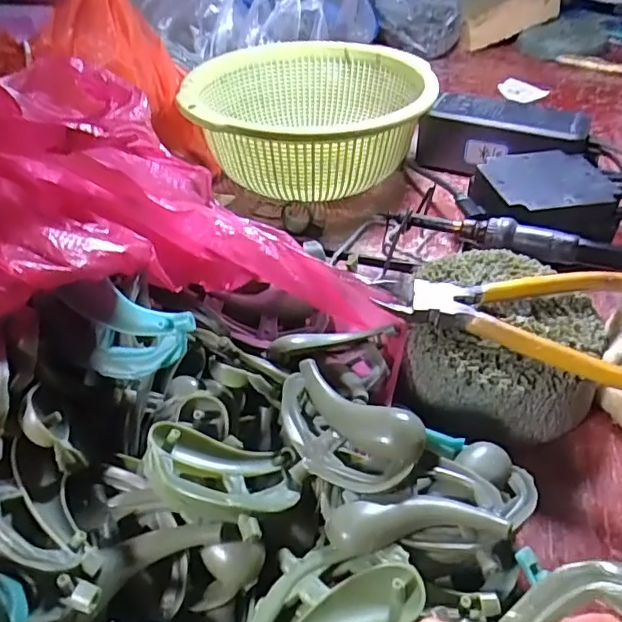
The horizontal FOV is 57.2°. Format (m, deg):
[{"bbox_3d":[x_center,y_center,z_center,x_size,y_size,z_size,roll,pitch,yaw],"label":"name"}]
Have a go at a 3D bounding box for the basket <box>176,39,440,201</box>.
[{"bbox_3d":[0.003,-0.160,0.471,0.179,0.072,0.201,12,43,15],"label":"basket"}]

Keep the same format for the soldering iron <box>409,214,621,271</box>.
[{"bbox_3d":[0.148,-0.033,0.325,0.190,0.022,0.023,17,45,20],"label":"soldering iron"}]

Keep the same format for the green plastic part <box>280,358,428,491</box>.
[{"bbox_3d":[0.012,0.048,0.233,0.065,0.017,0.036,27,49,28],"label":"green plastic part"}]

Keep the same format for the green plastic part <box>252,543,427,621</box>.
[{"bbox_3d":[0.003,0.101,0.198,0.066,0.013,0.041,-22,46,-22],"label":"green plastic part"}]

